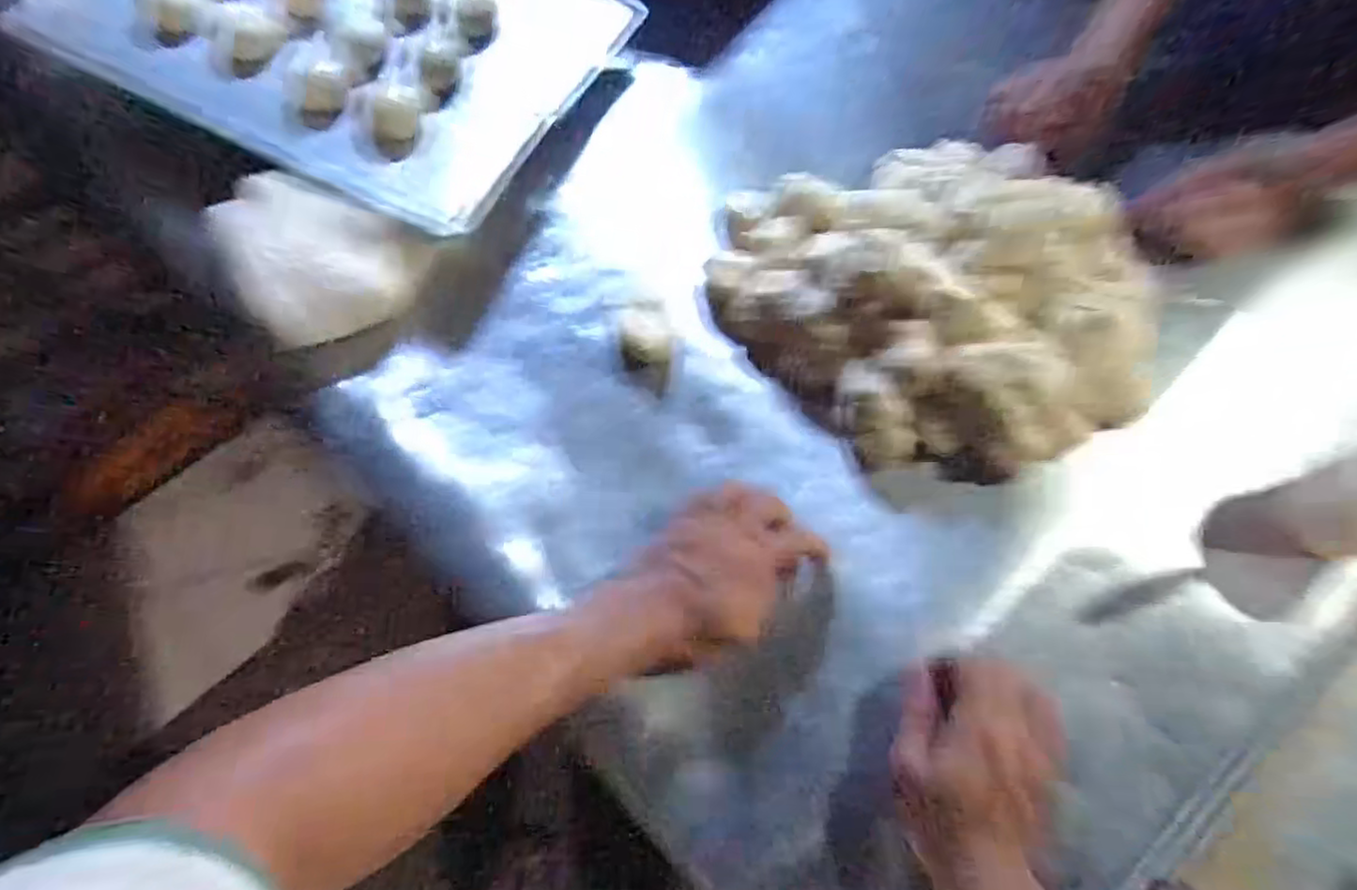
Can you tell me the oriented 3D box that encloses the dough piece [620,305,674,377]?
[{"bbox_3d":[-0.026,-0.090,0.576,0.044,0.021,0.056,7,68,0],"label":"dough piece"}]

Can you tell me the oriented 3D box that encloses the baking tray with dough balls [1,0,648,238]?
[{"bbox_3d":[-0.307,-0.394,0.617,0.452,0.040,0.321,26,69,7],"label":"baking tray with dough balls"}]

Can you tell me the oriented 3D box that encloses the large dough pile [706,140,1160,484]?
[{"bbox_3d":[0.228,-0.132,0.556,0.338,0.099,0.314,-27,72,-13],"label":"large dough pile"}]

